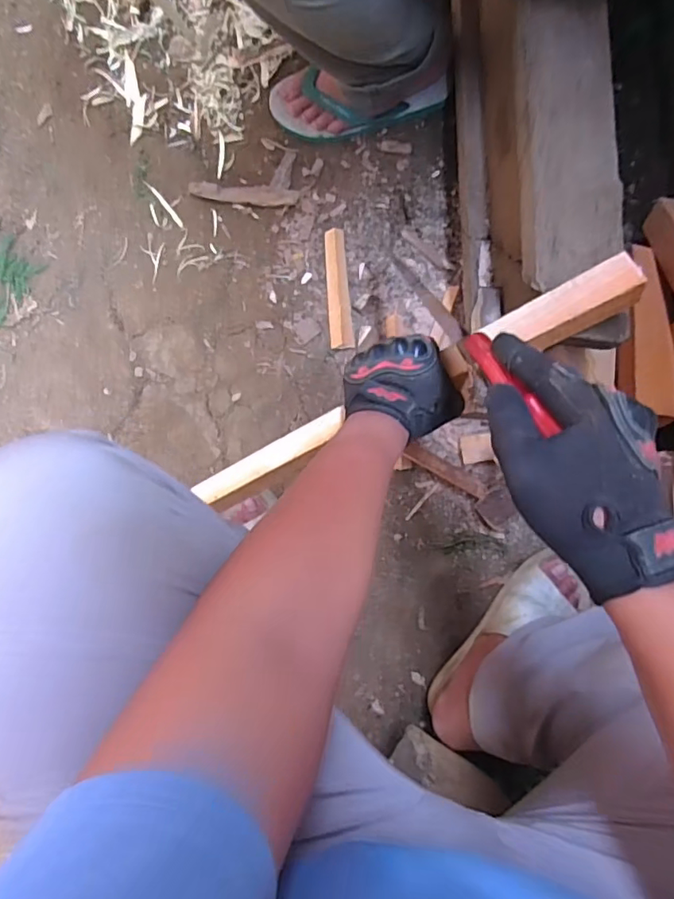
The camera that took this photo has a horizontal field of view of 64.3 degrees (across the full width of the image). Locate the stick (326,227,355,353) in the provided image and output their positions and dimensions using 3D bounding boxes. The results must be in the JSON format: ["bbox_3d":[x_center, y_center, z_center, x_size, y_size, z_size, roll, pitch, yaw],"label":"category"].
[{"bbox_3d":[0.001,-0.238,0.794,0.034,0.017,0.183,-6,84,5],"label":"stick"}]

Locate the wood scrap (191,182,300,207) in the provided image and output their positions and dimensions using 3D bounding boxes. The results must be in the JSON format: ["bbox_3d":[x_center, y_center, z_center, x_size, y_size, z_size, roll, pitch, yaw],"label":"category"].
[{"bbox_3d":[-0.143,-0.391,0.817,0.169,0.005,0.028,10,86,7],"label":"wood scrap"}]

